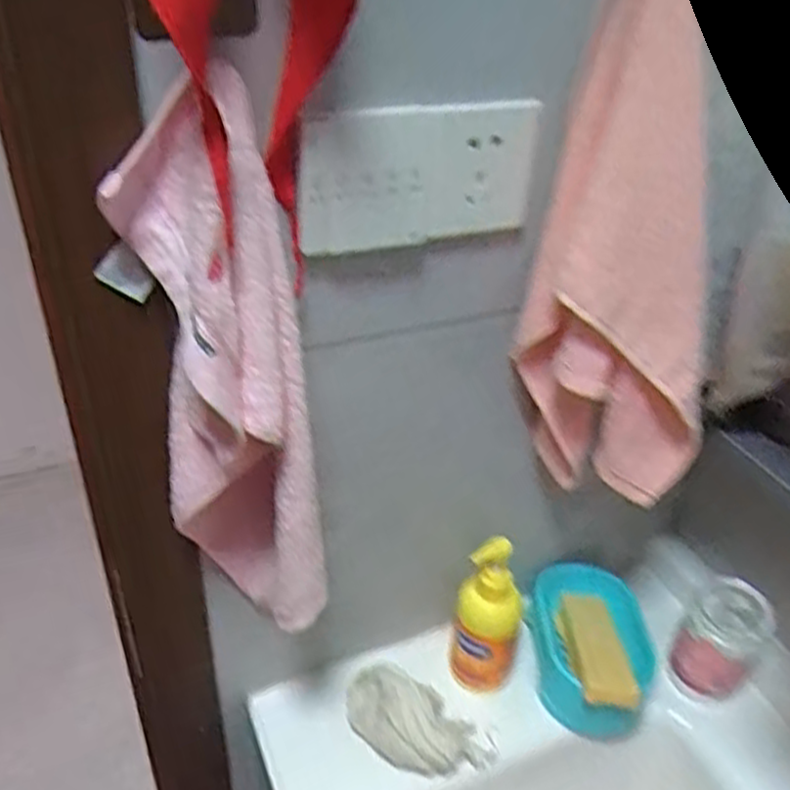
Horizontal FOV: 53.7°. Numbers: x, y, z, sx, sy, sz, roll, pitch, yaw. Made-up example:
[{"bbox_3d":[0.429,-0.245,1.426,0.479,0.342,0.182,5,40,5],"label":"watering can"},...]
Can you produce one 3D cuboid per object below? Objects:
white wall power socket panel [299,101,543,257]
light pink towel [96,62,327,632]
[{"bbox_3d":[0.018,-0.138,0.495,0.165,0.088,0.016,-17,41,-26],"label":"white wall power socket panel"},{"bbox_3d":[-0.104,0.011,0.495,0.089,0.392,0.073,-16,40,-25],"label":"light pink towel"}]

